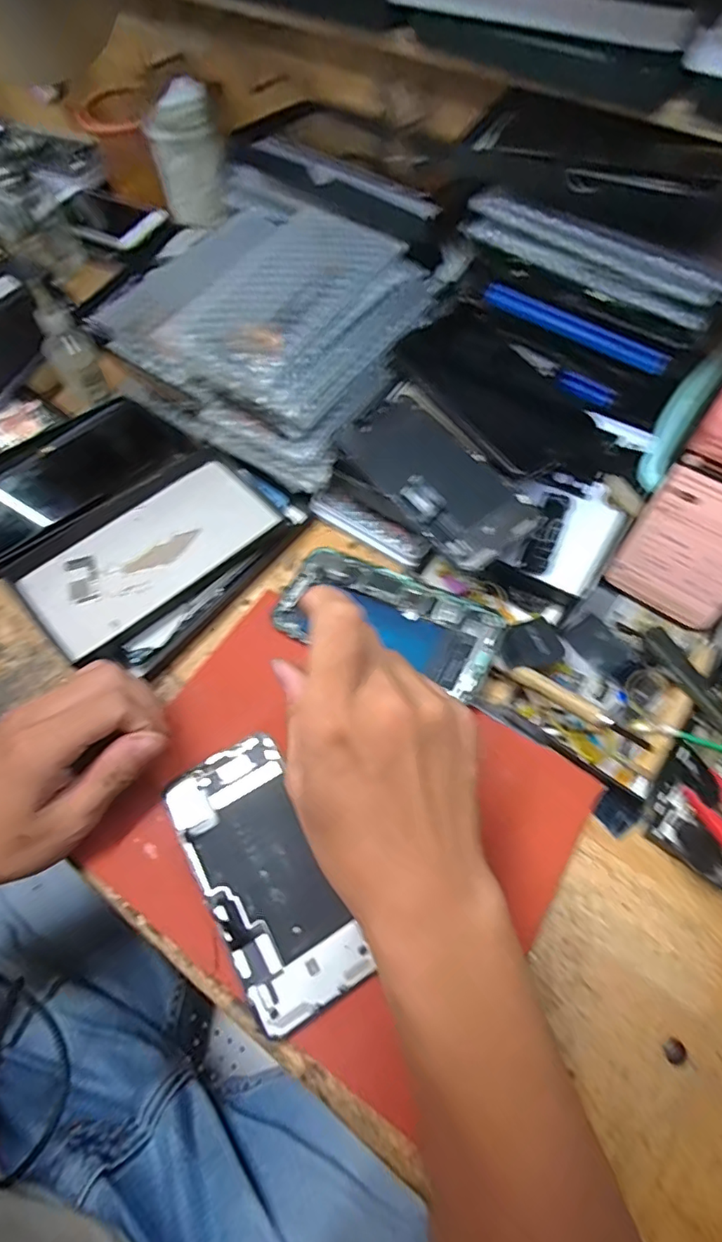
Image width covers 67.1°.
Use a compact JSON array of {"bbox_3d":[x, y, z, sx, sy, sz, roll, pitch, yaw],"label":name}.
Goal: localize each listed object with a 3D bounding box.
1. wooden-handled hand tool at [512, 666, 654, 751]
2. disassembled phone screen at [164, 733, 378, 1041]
[{"bbox_3d":[0.126,0.049,0.316,0.010,0.007,0.084,-41,51,-21],"label":"wooden-handled hand tool"},{"bbox_3d":[-0.053,0.139,0.303,0.067,0.008,0.143,-29,66,-13],"label":"disassembled phone screen"}]

